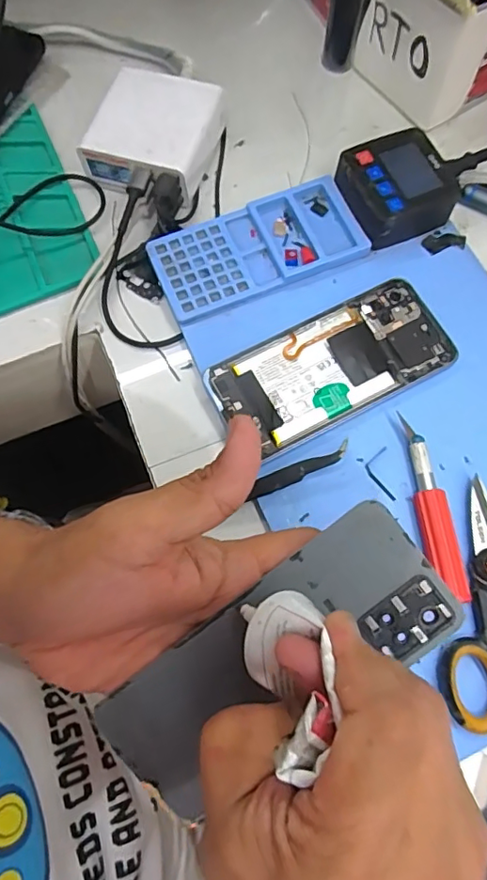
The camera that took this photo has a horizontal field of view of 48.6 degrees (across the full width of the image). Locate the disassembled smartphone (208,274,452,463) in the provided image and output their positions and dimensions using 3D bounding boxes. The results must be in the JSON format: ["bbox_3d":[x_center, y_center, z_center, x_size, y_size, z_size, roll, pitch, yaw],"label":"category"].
[{"bbox_3d":[0.061,-0.049,0.369,0.164,0.014,0.074,-27,72,-7],"label":"disassembled smartphone"}]

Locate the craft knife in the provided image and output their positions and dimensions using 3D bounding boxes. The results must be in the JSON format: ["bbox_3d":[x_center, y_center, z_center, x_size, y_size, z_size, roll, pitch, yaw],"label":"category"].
[{"bbox_3d":[0.114,0.040,0.334,0.020,0.018,0.115,-8,71,-1],"label":"craft knife"}]

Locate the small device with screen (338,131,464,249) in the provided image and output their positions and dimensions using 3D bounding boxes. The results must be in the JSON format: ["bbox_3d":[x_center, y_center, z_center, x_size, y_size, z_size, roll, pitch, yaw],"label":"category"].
[{"bbox_3d":[0.112,-0.187,0.398,0.077,0.028,0.070,-23,72,-6],"label":"small device with screen"}]

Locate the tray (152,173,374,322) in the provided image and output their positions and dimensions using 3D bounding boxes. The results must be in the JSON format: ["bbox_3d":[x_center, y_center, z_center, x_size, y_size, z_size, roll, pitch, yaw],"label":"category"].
[{"bbox_3d":[0.011,-0.140,0.399,0.150,0.013,0.069,-23,72,-6],"label":"tray"}]

